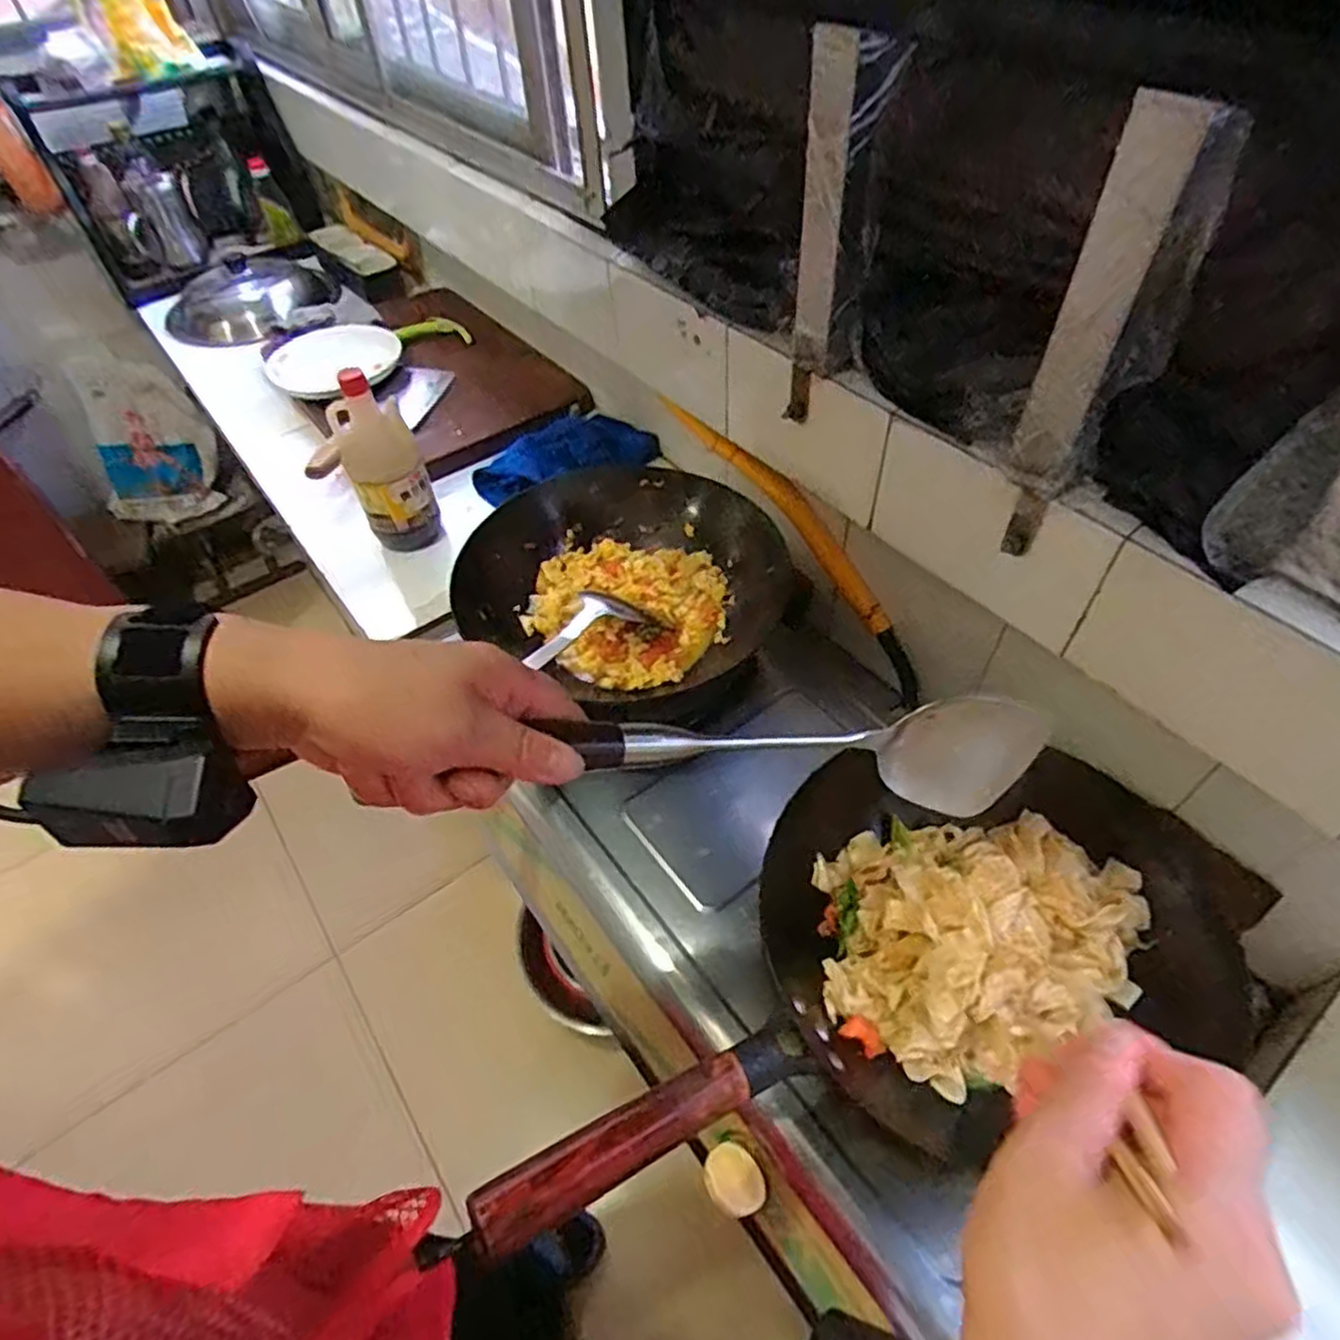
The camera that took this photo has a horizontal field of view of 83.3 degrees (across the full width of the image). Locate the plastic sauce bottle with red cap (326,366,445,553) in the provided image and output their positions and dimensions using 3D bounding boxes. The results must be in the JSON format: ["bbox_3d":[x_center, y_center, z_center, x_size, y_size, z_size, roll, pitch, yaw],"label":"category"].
[{"bbox_3d":[-0.353,-0.259,0.916,0.095,0.204,0.127,-19,52,-12],"label":"plastic sauce bottle with red cap"}]

